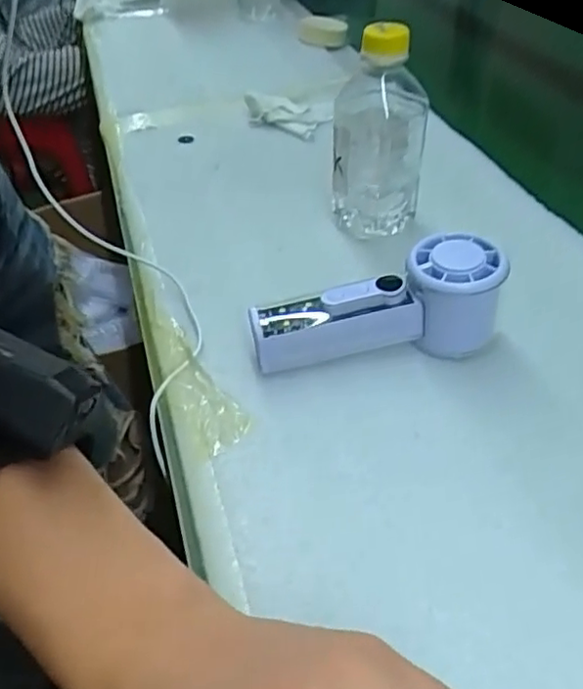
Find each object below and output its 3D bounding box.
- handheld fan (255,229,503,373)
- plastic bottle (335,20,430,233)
[{"bbox_3d":[0.049,-0.023,0.380,0.146,0.060,0.048,-5,43,-2],"label":"handheld fan"},{"bbox_3d":[0.063,-0.151,0.453,0.063,0.143,0.051,4,43,8],"label":"plastic bottle"}]

